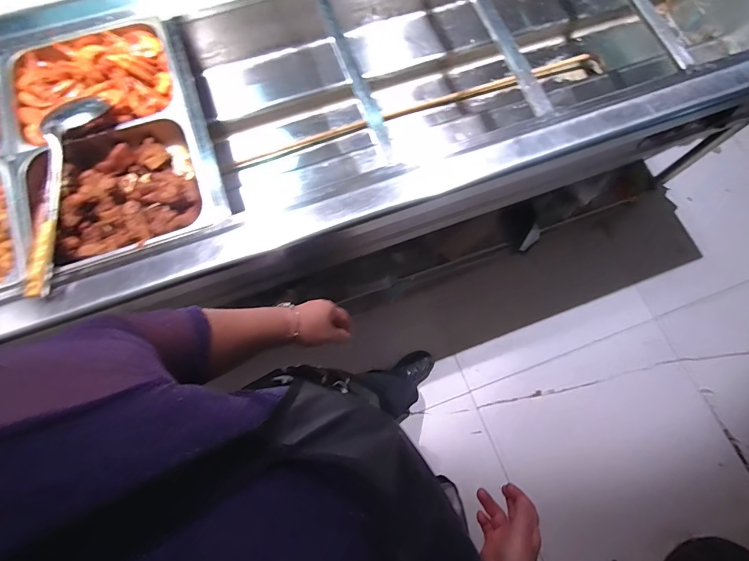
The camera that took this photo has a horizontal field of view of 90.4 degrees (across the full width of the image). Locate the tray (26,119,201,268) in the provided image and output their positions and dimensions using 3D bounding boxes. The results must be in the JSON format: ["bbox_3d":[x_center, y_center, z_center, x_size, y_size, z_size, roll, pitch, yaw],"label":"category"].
[{"bbox_3d":[-0.463,-0.161,0.689,0.279,0.101,0.240,-28,77,-8],"label":"tray"}]

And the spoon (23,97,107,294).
[{"bbox_3d":[-0.551,-0.154,0.642,0.107,0.060,0.375,2,74,-1],"label":"spoon"}]

